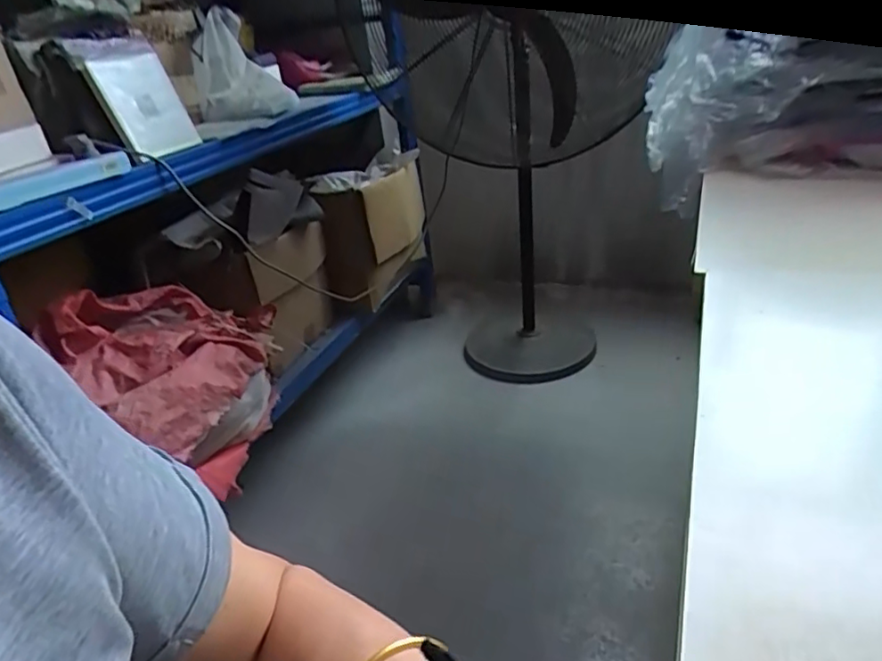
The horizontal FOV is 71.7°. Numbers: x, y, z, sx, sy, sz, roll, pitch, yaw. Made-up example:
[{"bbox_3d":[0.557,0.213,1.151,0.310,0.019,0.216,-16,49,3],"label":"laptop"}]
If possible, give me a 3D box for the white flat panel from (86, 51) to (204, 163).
[{"bbox_3d":[-0.494,-0.377,1.023,0.115,0.177,0.041,-33,8,-24],"label":"white flat panel"}]

